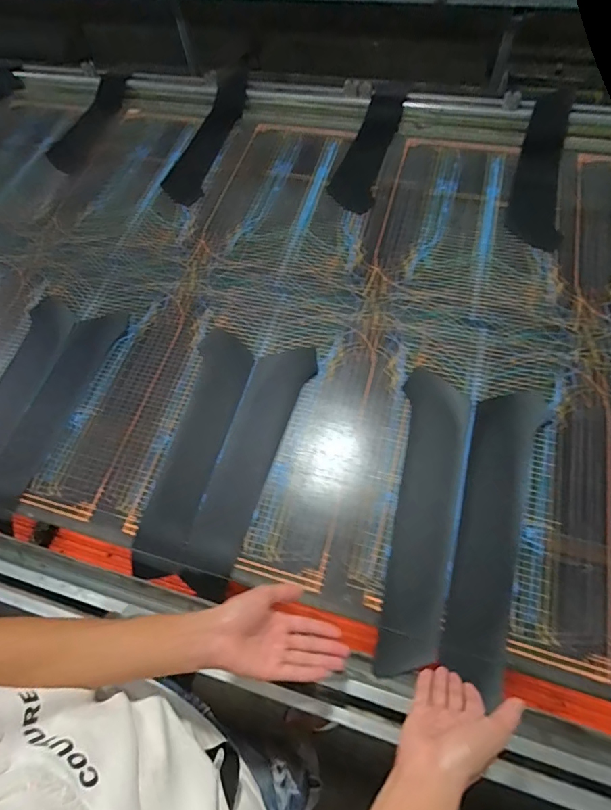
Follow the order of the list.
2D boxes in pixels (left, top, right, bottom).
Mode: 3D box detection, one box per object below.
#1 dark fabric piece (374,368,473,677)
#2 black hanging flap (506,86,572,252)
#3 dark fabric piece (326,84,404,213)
[{"bbox_3d":[0.186,0.151,0.656,0.097,0.009,0.461,11,63,10],"label":"dark fabric piece"},{"bbox_3d":[0.561,-0.565,0.999,0.106,0.055,0.525,16,64,12],"label":"black hanging flap"},{"bbox_3d":[0.167,-0.686,1.120,0.116,0.036,0.535,13,66,11],"label":"dark fabric piece"}]

